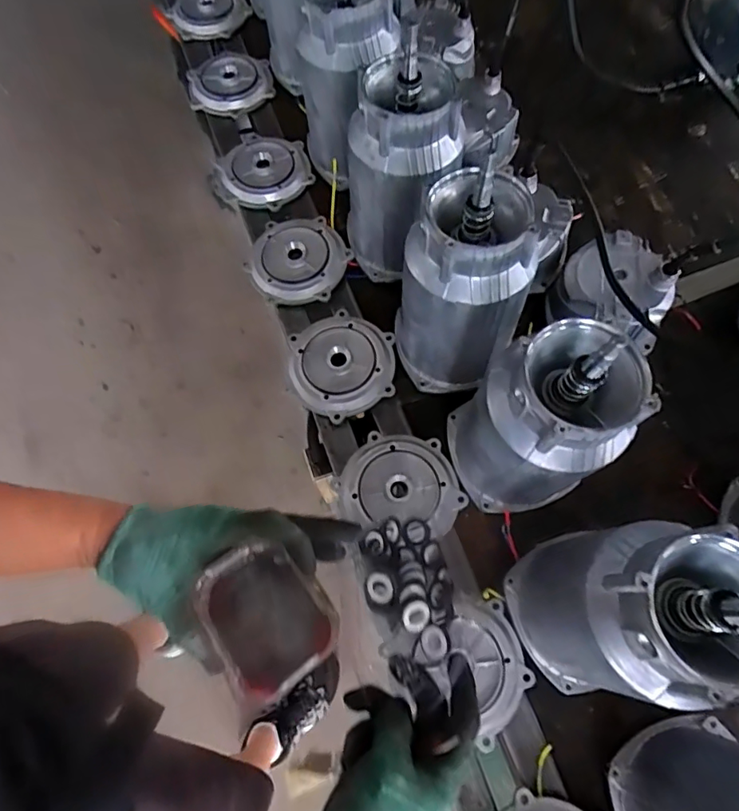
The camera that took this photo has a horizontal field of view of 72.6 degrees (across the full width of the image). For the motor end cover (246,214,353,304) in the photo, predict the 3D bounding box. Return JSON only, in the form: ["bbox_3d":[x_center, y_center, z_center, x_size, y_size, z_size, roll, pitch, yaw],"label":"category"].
[{"bbox_3d":[-0.091,-0.188,0.640,0.120,0.024,0.125,22,70,7],"label":"motor end cover"}]

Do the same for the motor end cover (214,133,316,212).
[{"bbox_3d":[-0.148,-0.328,0.702,0.127,0.020,0.117,-40,74,-15],"label":"motor end cover"}]

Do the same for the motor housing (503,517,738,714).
[{"bbox_3d":[0.195,0.162,0.390,0.112,0.218,0.130,-20,70,-7],"label":"motor housing"}]

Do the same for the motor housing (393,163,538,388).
[{"bbox_3d":[0.088,-0.109,0.497,0.113,0.205,0.118,1,69,1],"label":"motor housing"}]

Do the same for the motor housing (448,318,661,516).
[{"bbox_3d":[0.147,0.023,0.445,0.110,0.222,0.102,0,69,1],"label":"motor housing"}]

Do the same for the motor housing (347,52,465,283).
[{"bbox_3d":[0.030,-0.249,0.550,0.100,0.213,0.101,-1,68,2],"label":"motor housing"}]

